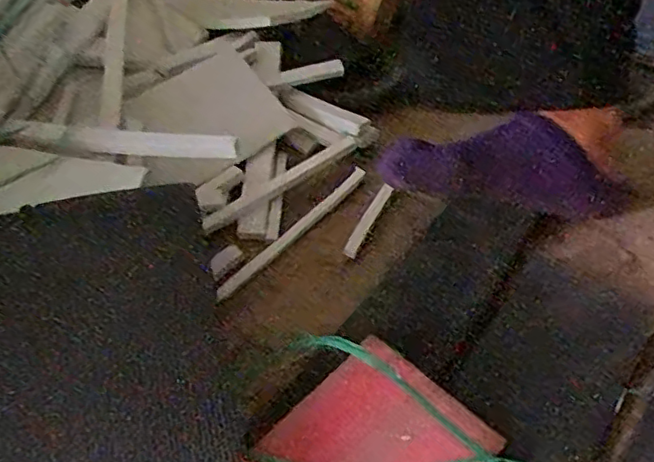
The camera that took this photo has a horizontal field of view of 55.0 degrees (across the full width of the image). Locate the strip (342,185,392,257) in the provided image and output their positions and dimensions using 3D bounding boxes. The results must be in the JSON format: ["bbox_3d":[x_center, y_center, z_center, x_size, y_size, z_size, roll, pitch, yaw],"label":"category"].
[{"bbox_3d":[0.041,-0.014,0.612,0.013,0.006,0.095,20,50,19],"label":"strip"}]

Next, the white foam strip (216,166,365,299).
[{"bbox_3d":[-0.030,-0.001,0.609,0.014,0.009,0.201,32,54,27],"label":"white foam strip"}]

